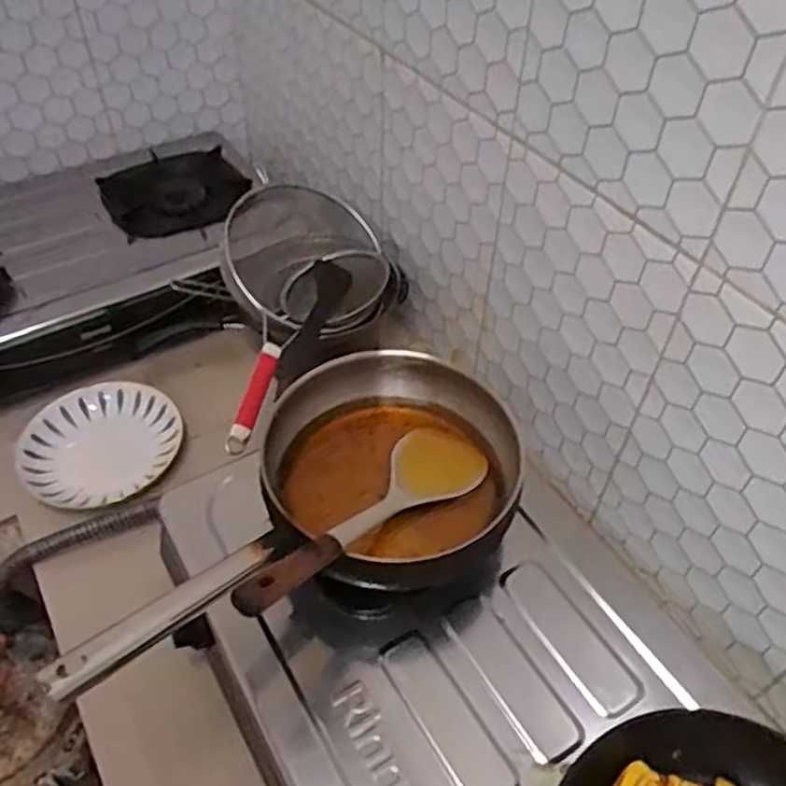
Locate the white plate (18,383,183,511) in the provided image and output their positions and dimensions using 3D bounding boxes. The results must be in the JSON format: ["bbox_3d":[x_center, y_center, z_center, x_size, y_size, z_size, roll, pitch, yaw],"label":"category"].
[{"bbox_3d":[-0.395,0.067,0.946,0.200,0.040,0.194,1,47,-1],"label":"white plate"}]

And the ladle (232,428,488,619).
[{"bbox_3d":[-0.018,0.101,0.629,0.089,0.041,0.337,28,24,23],"label":"ladle"}]

